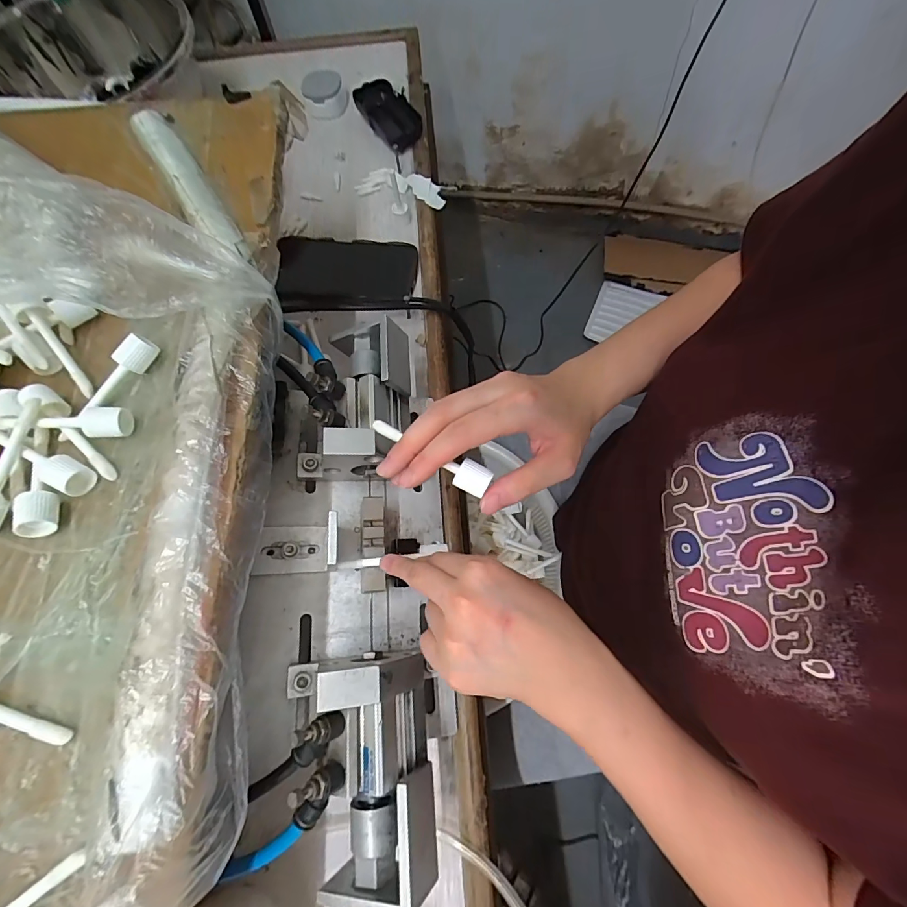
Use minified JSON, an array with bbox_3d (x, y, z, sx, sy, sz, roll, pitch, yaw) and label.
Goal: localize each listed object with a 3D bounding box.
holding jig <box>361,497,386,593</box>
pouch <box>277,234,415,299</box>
[{"bbox_3d":[-0.060,0.067,0.311,0.017,0.006,0.069,-5,71,0],"label":"holding jig"},{"bbox_3d":[-0.123,-0.210,0.469,0.157,0.011,0.079,6,71,4],"label":"pouch"}]

